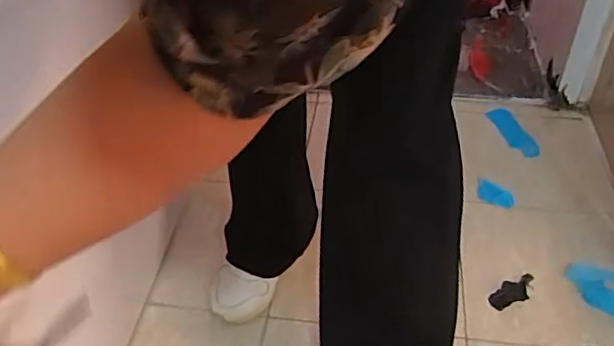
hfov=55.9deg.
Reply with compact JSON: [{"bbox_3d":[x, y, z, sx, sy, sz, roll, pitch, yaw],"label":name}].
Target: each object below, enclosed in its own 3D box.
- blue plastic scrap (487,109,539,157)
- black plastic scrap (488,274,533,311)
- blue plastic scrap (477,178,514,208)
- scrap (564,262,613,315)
[{"bbox_3d":[0.450,-0.093,1.271,0.057,0.009,0.184,-7,41,-9],"label":"blue plastic scrap"},{"bbox_3d":[0.325,0.188,0.922,0.081,0.022,0.041,-15,42,-14],"label":"black plastic scrap"},{"bbox_3d":[0.355,0.042,1.104,0.036,0.028,0.080,-32,49,-30],"label":"blue plastic scrap"},{"bbox_3d":[0.468,0.171,0.931,0.099,0.039,0.090,25,48,28],"label":"scrap"}]

